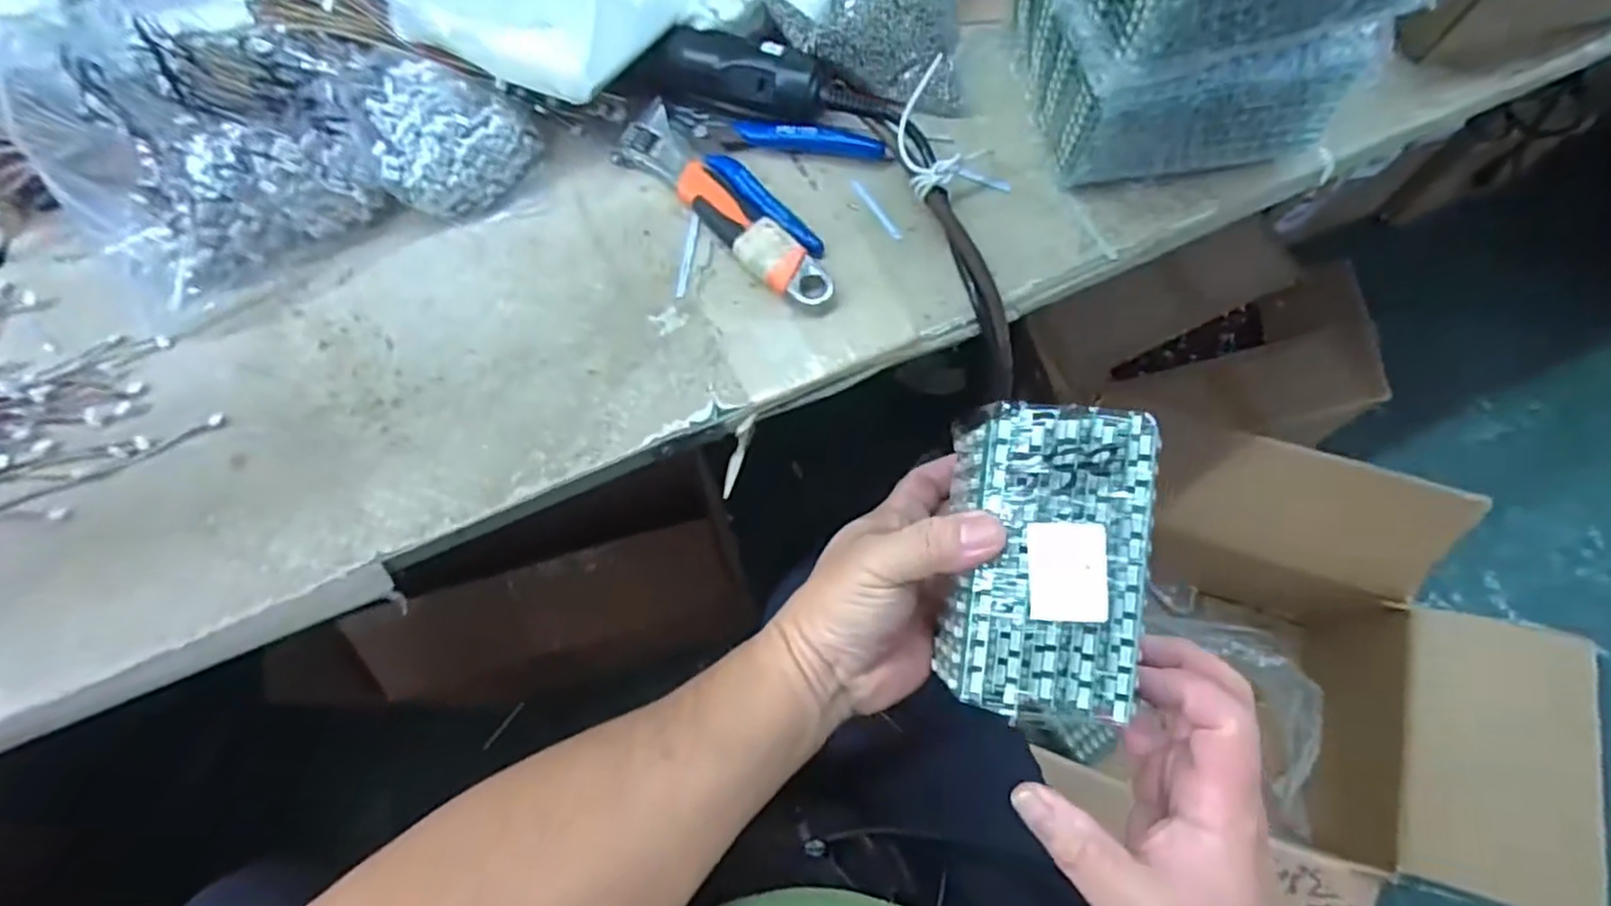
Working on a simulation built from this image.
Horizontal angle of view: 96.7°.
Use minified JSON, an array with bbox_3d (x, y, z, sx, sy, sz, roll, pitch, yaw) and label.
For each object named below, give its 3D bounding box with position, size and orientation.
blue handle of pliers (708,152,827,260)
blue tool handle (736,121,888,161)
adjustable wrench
[{"bbox_3d":[-0.026,-0.144,0.417,0.019,0.013,0.091,-41,77,-11],"label":"blue handle of pliers"},{"bbox_3d":[0.003,-0.190,0.430,0.089,0.013,0.016,8,69,5],"label":"blue tool handle"},{"bbox_3d":[-0.052,-0.140,0.411,0.040,0.015,0.168,-38,72,-12],"label":"adjustable wrench"}]

